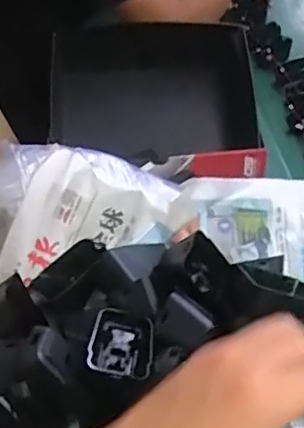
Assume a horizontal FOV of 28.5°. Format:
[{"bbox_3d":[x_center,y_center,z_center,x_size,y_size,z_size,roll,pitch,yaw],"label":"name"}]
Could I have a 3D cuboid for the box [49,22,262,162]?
[{"bbox_3d":[0.001,-0.150,0.751,0.250,0.162,0.055,1,36,4],"label":"box"}]

